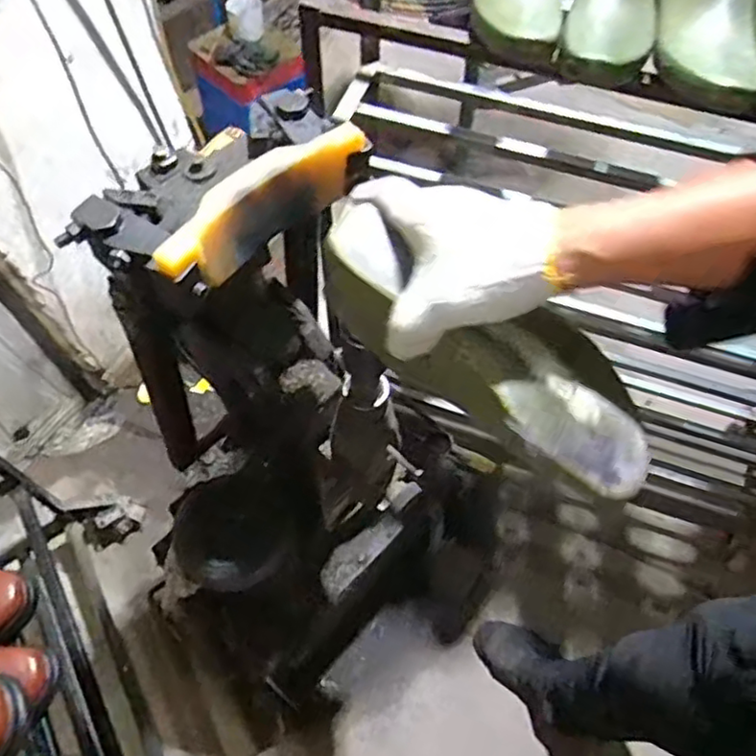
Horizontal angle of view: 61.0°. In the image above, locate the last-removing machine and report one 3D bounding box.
[{"bbox_3d":[-0.109,0.117,0.944,0.347,1.021,0.460,30,66,14],"label":"last-removing machine"}]

